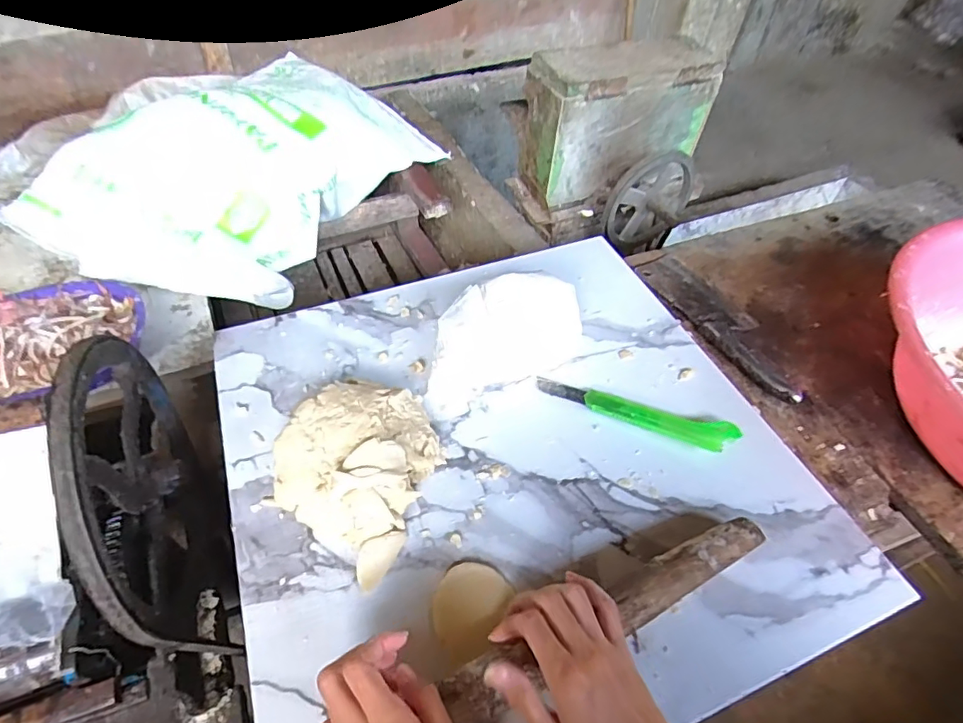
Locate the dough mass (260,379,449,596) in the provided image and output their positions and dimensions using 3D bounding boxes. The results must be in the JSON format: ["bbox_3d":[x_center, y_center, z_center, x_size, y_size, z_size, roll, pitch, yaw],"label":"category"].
[{"bbox_3d":[-0.102,0.083,0.457,0.132,0.060,0.159,25,52,15],"label":"dough mass"}]

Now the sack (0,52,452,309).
[{"bbox_3d":[-0.408,-0.359,0.967,0.403,0.207,0.660,23,52,14],"label":"sack"}]

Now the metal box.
[{"bbox_3d":[0.260,-0.463,1.016,0.345,0.226,0.129,-16,54,-18],"label":"metal box"}]

